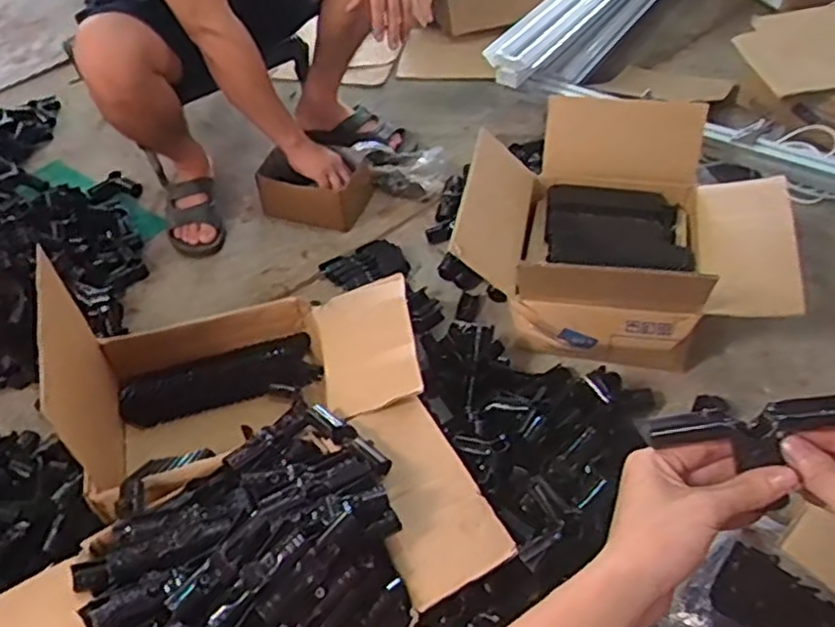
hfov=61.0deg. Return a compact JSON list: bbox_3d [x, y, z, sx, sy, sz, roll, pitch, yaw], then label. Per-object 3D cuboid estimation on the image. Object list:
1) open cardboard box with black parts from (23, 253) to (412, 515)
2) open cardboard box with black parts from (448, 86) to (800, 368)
[{"bbox_3d":[-0.230,0.070,0.993,0.457,0.302,0.310,-11,49,-7],"label":"open cardboard box with black parts"},{"bbox_3d":[0.351,-0.146,1.213,0.520,0.236,0.471,8,49,9],"label":"open cardboard box with black parts"}]

